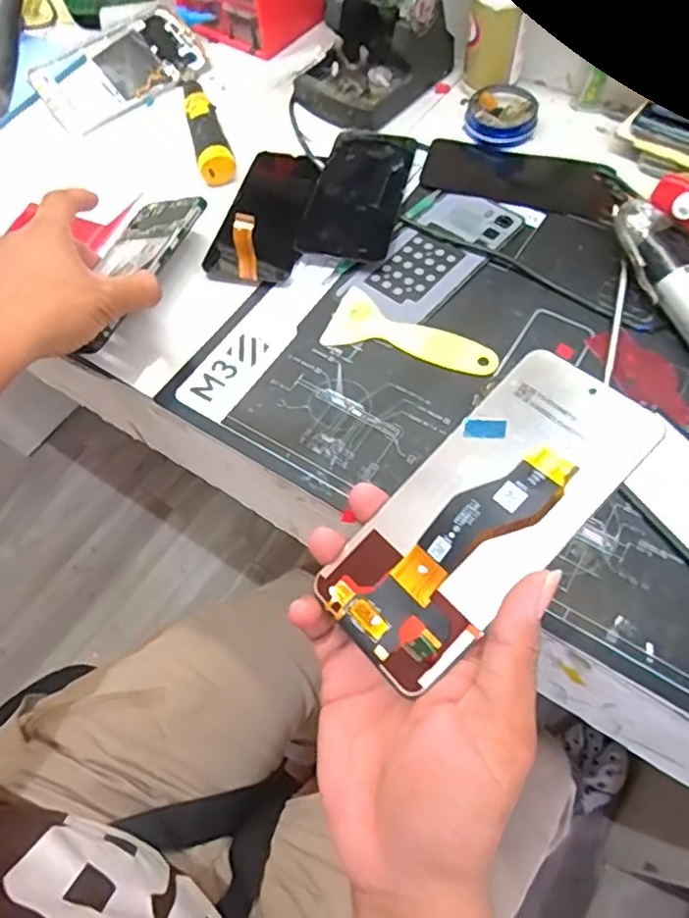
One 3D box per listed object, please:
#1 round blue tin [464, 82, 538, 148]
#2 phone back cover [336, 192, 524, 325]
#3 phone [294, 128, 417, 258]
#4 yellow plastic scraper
[{"bbox_3d":[0.142,-0.311,0.548,0.060,0.027,0.049,8,63,7],"label":"round blue tin"},{"bbox_3d":[0.072,-0.162,0.479,0.073,0.005,0.147,36,69,19],"label":"phone back cover"},{"bbox_3d":[0.015,-0.226,0.510,0.072,0.012,0.156,12,63,9],"label":"phone"},{"bbox_3d":[0.050,-0.089,0.443,0.123,0.004,0.051,18,64,12],"label":"yellow plastic scraper"}]

